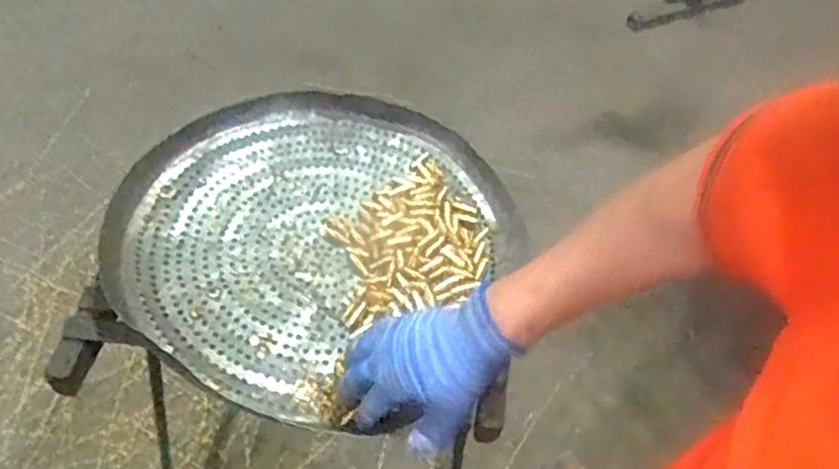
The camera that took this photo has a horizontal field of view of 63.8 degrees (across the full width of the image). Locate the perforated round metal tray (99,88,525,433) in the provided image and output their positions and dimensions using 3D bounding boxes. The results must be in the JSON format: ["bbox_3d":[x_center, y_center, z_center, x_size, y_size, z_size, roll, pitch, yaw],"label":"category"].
[{"bbox_3d":[-0.110,-0.004,0.673,0.357,0.043,0.366,3,50,-4],"label":"perforated round metal tray"}]

